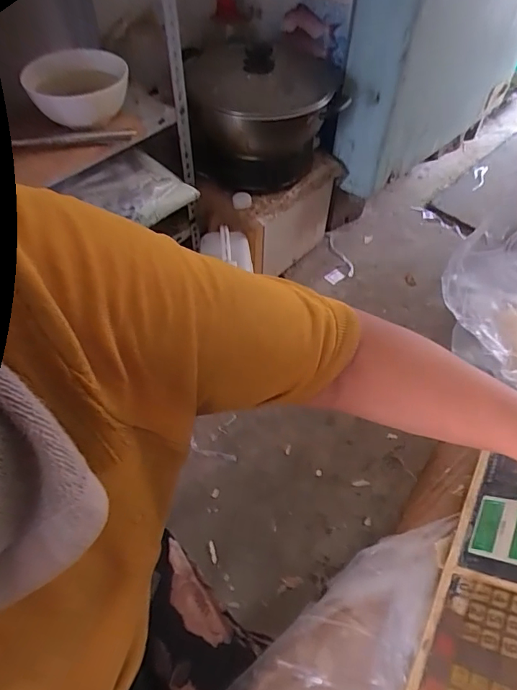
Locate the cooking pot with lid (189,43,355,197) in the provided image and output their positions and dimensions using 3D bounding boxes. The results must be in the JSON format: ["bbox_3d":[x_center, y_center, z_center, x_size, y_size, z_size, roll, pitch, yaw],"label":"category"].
[{"bbox_3d":[0.014,-0.546,1.100,0.333,0.239,0.323,0,53,-1],"label":"cooking pot with lid"}]

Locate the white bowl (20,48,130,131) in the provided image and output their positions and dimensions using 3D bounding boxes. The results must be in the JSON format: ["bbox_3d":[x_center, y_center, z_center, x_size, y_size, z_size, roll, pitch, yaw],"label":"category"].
[{"bbox_3d":[-0.323,-0.466,0.836,0.170,0.064,0.179,-13,54,-11],"label":"white bowl"}]

